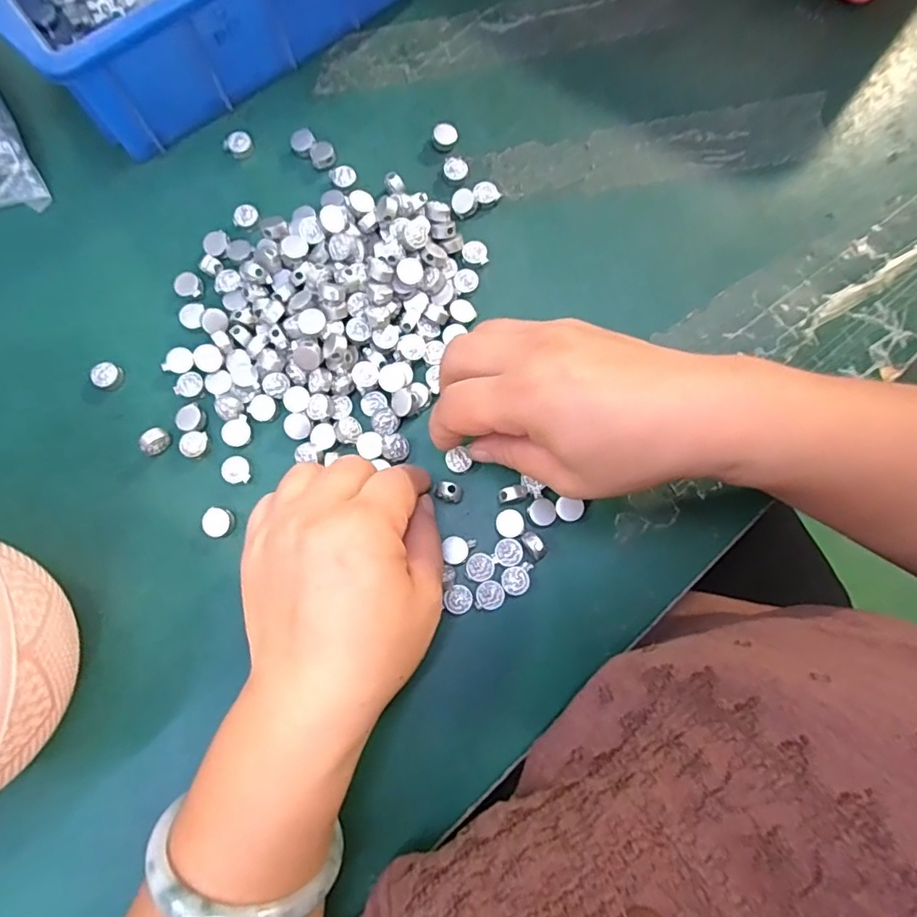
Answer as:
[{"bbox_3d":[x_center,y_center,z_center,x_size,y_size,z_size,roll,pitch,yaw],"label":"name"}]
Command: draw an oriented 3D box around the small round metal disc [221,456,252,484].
[{"bbox_3d":[-0.112,0.006,0.283,0.014,0.004,0.013,0,77,0],"label":"small round metal disc"}]

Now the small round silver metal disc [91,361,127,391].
[{"bbox_3d":[-0.185,-0.044,0.294,0.014,0.008,0.014,0,77,0],"label":"small round silver metal disc"}]

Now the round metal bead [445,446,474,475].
[{"bbox_3d":[0.000,0.002,0.283,0.012,0.006,0.012,-26,79,-6],"label":"round metal bead"}]

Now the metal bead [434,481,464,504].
[{"bbox_3d":[-0.005,0.016,0.277,0.014,0.012,0.012,15,78,3],"label":"metal bead"}]

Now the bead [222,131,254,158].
[{"bbox_3d":[-0.127,-0.183,0.325,0.013,0.008,0.014,0,77,0],"label":"bead"}]

